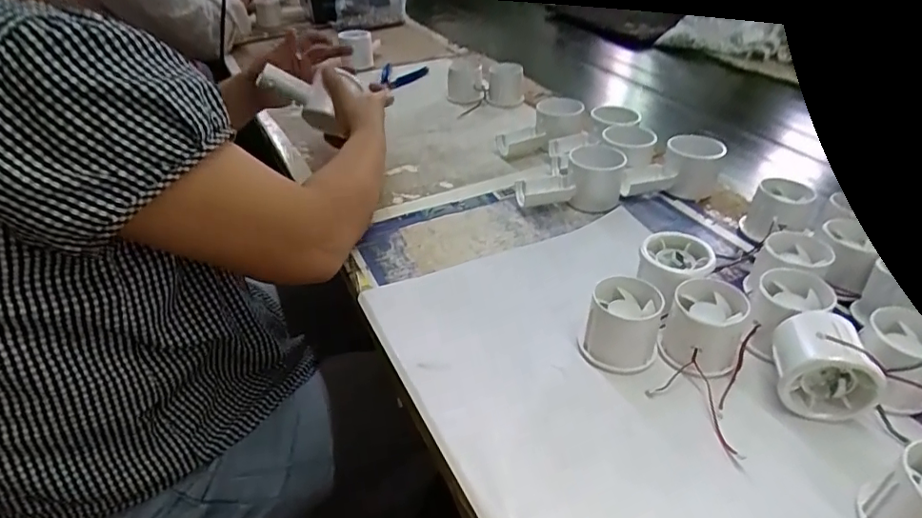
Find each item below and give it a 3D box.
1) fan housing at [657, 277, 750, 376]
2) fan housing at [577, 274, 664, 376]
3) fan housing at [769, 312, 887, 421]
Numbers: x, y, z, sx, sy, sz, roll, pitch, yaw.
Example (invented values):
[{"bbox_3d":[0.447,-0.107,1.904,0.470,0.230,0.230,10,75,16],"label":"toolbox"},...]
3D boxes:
[{"bbox_3d":[0.176,0.050,0.406,0.054,0.050,0.055,12,38,15],"label":"fan housing"},{"bbox_3d":[0.121,0.047,0.415,0.054,0.044,0.056,0,36,0],"label":"fan housing"},{"bbox_3d":[0.241,0.067,0.367,0.059,0.058,0.056,10,37,13],"label":"fan housing"}]

